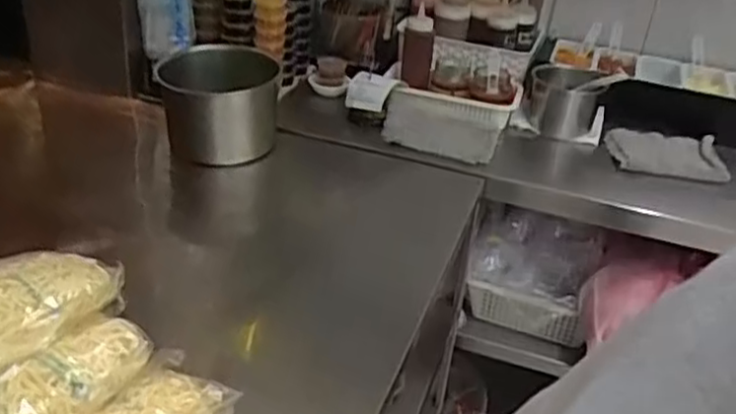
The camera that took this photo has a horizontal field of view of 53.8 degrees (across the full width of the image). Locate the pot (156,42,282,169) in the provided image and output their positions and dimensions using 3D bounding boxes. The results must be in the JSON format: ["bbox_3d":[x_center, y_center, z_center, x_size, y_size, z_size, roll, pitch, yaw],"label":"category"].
[{"bbox_3d":[-0.212,-0.148,1.050,0.154,0.125,0.154,4,30,-3],"label":"pot"}]

